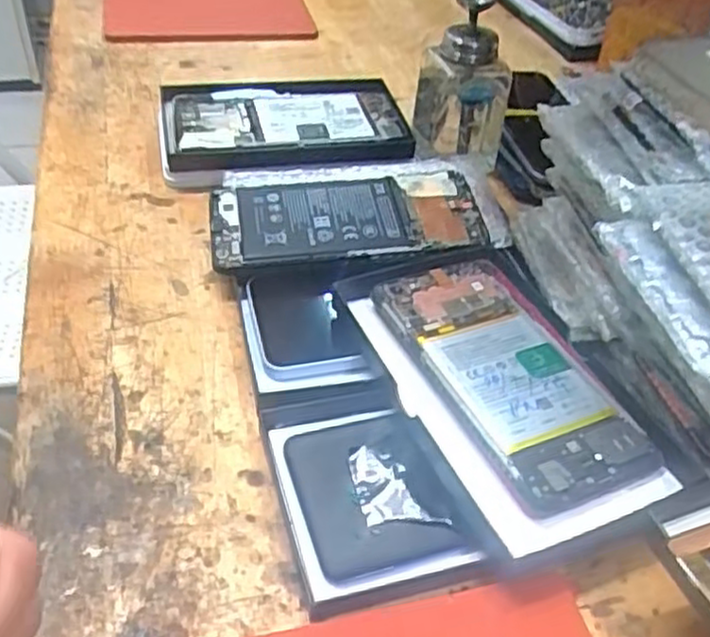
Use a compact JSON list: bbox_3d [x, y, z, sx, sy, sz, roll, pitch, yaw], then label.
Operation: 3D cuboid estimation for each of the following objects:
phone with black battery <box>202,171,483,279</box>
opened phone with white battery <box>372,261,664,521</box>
[{"bbox_3d":[-0.003,-0.060,0.450,0.163,0.011,0.074,-6,57,-8],"label":"phone with black battery"},{"bbox_3d":[0.075,0.026,0.362,0.074,0.008,0.153,-17,49,-22],"label":"opened phone with white battery"}]

